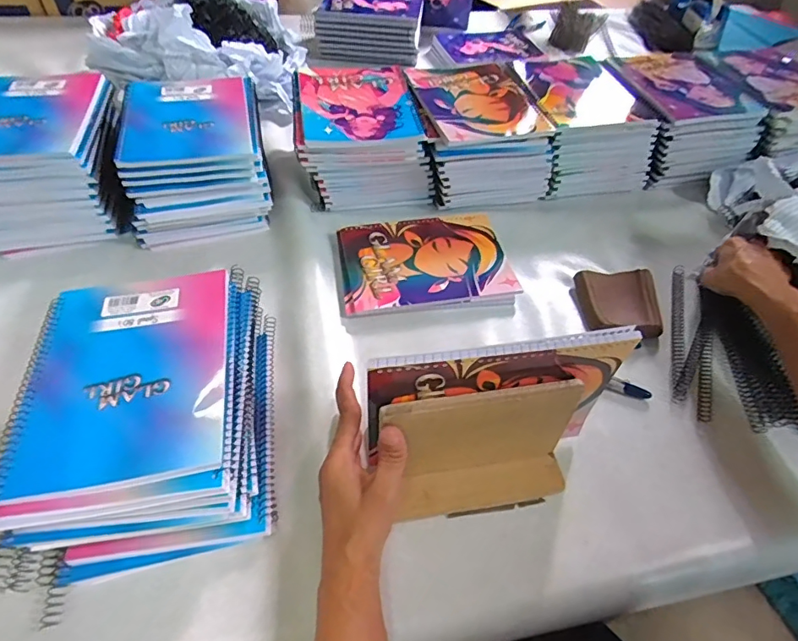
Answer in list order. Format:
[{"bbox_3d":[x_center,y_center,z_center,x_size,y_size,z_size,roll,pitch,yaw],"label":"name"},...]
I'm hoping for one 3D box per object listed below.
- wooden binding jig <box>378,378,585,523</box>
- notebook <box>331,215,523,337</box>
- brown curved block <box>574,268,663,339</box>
[{"bbox_3d":[0.067,0.107,0.393,0.154,0.110,0.053,-8,51,-8],"label":"wooden binding jig"},{"bbox_3d":[0.030,-0.064,0.594,0.207,0.012,0.165,-6,49,-10],"label":"notebook"},{"bbox_3d":[0.254,-0.024,0.567,0.086,0.017,0.089,6,51,3],"label":"brown curved block"}]

